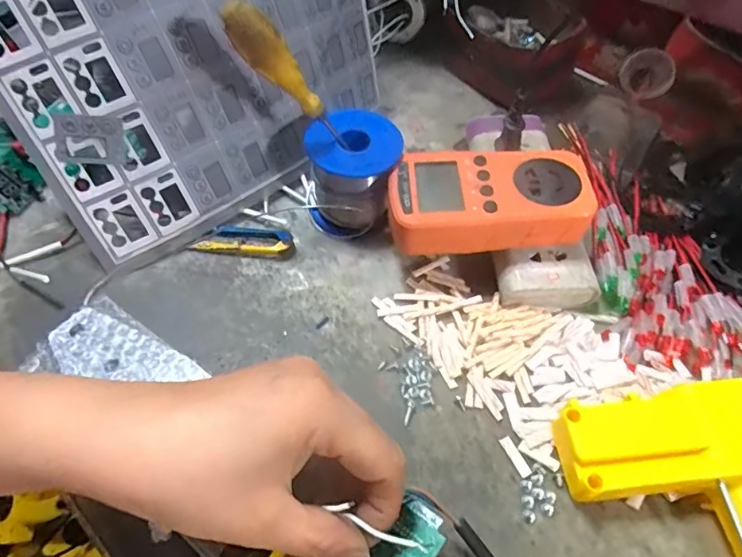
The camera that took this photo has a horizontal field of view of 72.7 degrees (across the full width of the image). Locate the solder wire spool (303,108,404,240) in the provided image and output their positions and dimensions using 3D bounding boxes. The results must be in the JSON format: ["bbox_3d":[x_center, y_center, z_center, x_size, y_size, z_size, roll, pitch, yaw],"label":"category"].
[{"bbox_3d":[-0.013,-0.076,0.364,0.063,0.067,0.066,-5,56,-4],"label":"solder wire spool"}]

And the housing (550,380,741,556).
[{"bbox_3d":[0.162,0.128,0.247,0.104,0.032,0.142,-6,56,-5],"label":"housing"}]

